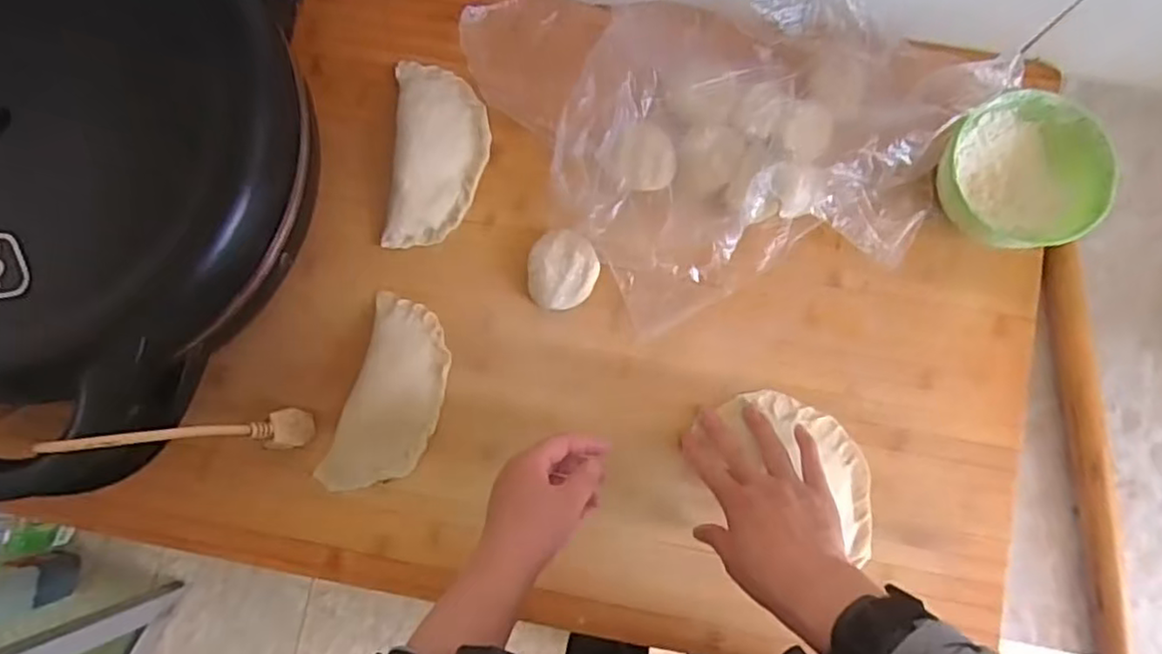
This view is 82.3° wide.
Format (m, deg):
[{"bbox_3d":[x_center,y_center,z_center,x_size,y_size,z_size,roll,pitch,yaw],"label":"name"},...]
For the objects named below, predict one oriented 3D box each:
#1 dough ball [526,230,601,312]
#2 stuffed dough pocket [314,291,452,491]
[{"bbox_3d":[-0.015,-0.050,0.570,0.059,0.015,0.067,-2,82,-1],"label":"dough ball"},{"bbox_3d":[-0.160,0.060,0.562,0.077,0.018,0.163,17,82,2],"label":"stuffed dough pocket"}]

